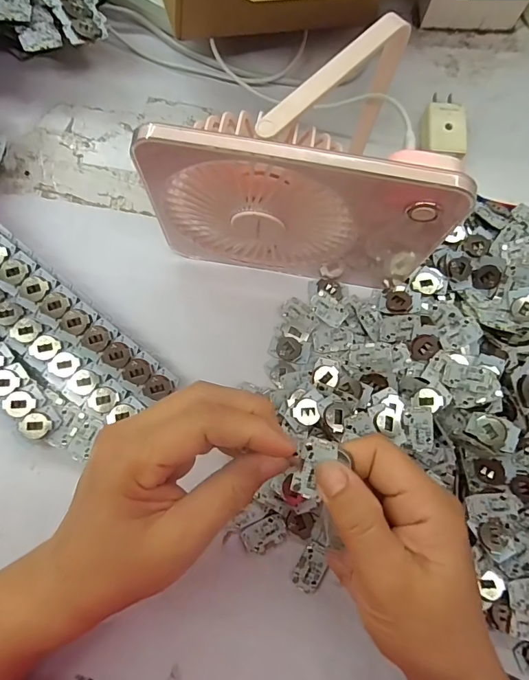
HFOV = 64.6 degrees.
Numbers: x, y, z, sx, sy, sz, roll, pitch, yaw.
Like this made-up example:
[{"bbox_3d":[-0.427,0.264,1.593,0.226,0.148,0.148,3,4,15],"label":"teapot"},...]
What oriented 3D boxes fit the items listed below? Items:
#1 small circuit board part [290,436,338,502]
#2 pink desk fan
[{"bbox_3d":[0.025,0.064,0.211,0.016,0.004,0.029,21,87,3],"label":"small circuit board part"},{"bbox_3d":[0.032,-0.110,0.272,0.188,0.135,0.098,9,77,0],"label":"pink desk fan"}]

